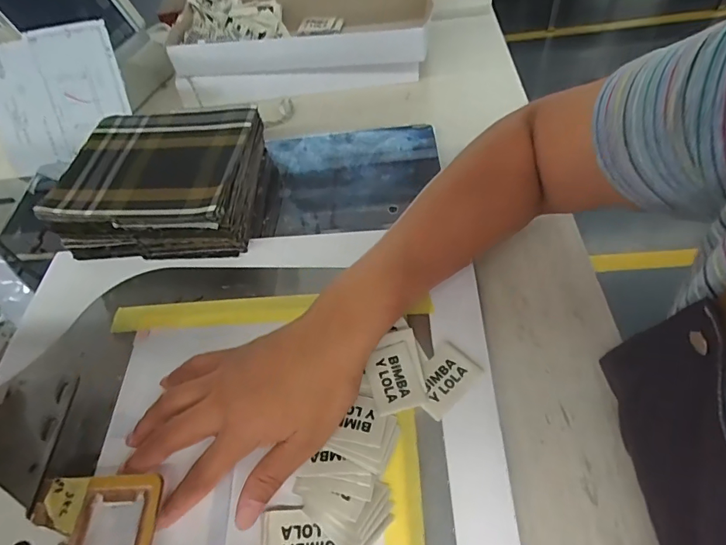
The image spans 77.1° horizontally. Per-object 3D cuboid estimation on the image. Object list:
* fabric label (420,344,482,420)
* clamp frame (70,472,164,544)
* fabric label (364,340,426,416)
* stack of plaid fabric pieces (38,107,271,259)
[{"bbox_3d":[0.057,0.075,0.322,0.049,0.004,0.034,-38,61,-22],"label":"fabric label"},{"bbox_3d":[-0.150,0.163,0.269,0.049,0.005,0.080,-3,54,1],"label":"clamp frame"},{"bbox_3d":[0.021,0.074,0.321,0.034,0.004,0.048,-15,55,-7],"label":"fabric label"},{"bbox_3d":[-0.188,-0.087,0.434,0.165,0.059,0.148,0,54,3],"label":"stack of plaid fabric pieces"}]

